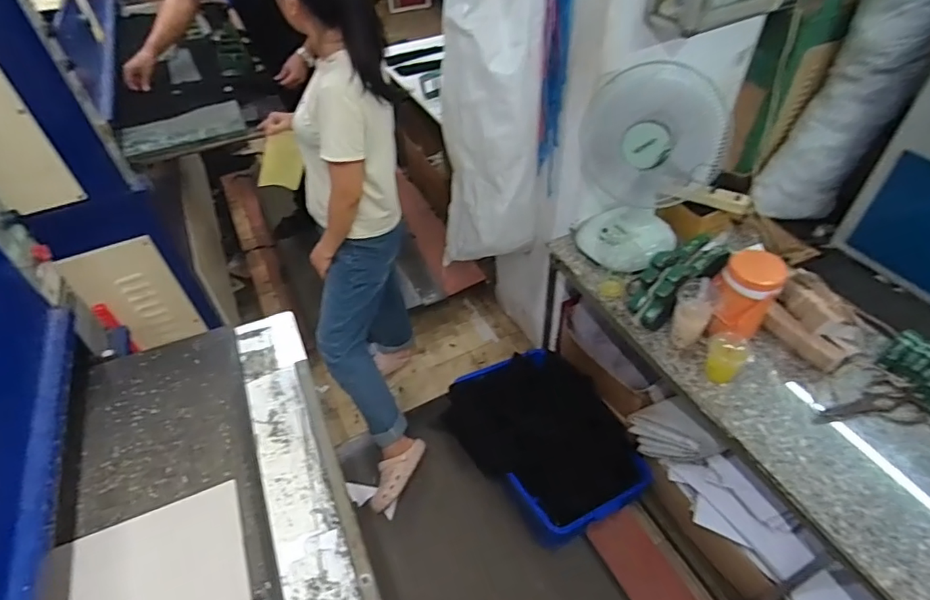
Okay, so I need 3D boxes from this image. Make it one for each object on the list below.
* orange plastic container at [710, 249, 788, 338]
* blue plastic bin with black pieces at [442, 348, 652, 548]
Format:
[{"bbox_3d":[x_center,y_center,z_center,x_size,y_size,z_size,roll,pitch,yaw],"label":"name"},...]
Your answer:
[{"bbox_3d":[0.670,0.000,1.236,0.131,0.243,0.153,28,53,26],"label":"orange plastic container"},{"bbox_3d":[0.244,0.387,1.584,0.464,0.338,0.607,-22,49,-18],"label":"blue plastic bin with black pieces"}]

